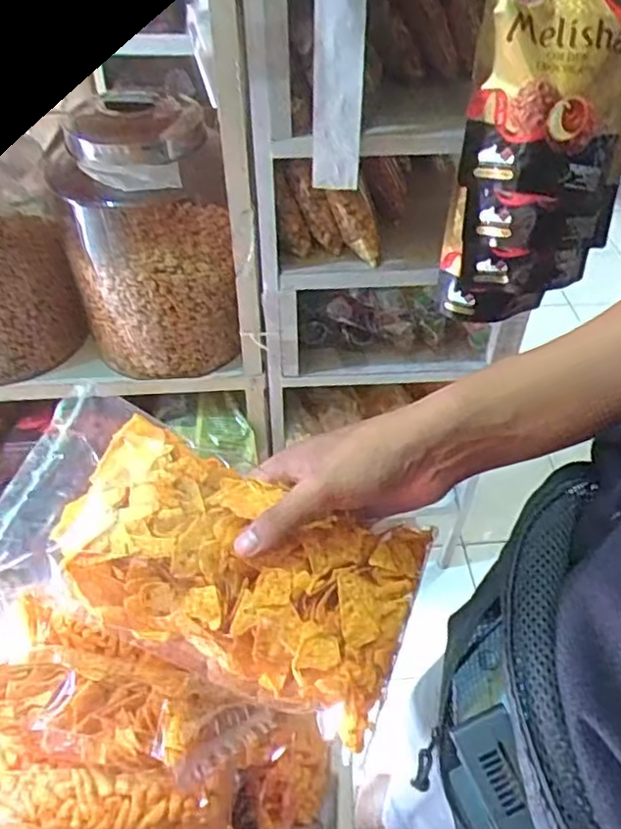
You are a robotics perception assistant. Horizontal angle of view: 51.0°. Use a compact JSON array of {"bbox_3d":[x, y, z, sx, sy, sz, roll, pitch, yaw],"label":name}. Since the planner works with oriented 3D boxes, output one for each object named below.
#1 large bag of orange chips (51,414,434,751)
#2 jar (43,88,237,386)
[{"bbox_3d":[-0.044,0.092,0.390,0.204,0.060,0.115,22,76,4],"label":"large bag of orange chips"},{"bbox_3d":[-0.231,-0.256,0.944,0.216,0.359,0.213,-10,47,-11],"label":"jar"}]

